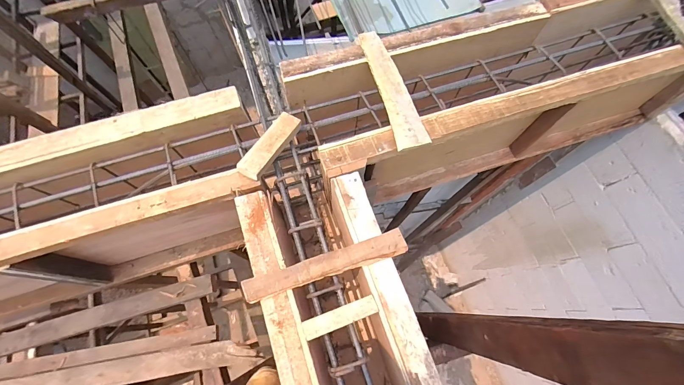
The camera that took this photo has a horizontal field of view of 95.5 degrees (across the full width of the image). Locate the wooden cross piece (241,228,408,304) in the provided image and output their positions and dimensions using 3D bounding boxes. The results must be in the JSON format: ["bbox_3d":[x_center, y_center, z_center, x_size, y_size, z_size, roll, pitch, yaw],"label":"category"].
[{"bbox_3d":[-0.030,0.152,0.649,0.343,0.018,0.049,-17,71,-7],"label":"wooden cross piece"}]

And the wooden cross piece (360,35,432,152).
[{"bbox_3d":[0.132,-0.275,0.804,0.079,0.015,0.347,-16,75,-1],"label":"wooden cross piece"}]

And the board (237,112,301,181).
[{"bbox_3d":[-0.170,-0.114,0.750,0.056,0.026,0.201,26,59,8],"label":"board"}]

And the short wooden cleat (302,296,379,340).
[{"bbox_3d":[-0.003,0.247,0.618,0.149,0.014,0.038,-20,48,-5],"label":"short wooden cleat"}]

